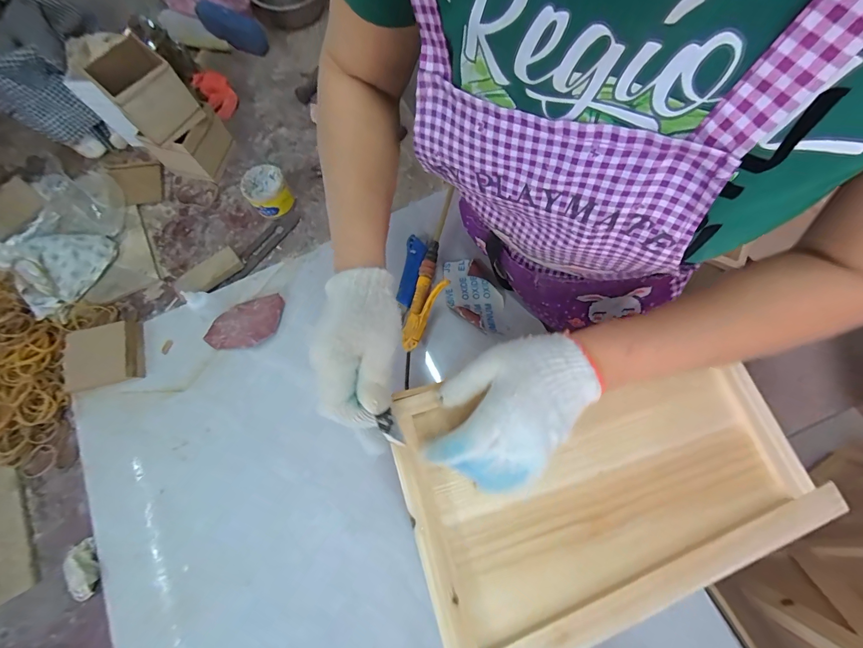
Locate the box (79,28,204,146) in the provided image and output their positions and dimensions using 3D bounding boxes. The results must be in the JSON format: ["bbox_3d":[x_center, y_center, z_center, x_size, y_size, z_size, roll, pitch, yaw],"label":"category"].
[{"bbox_3d":[-0.467,-0.383,0.602,0.107,0.106,0.109,-43,76,-10],"label":"box"}]

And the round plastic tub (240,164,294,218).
[{"bbox_3d":[-0.300,-0.242,0.679,0.074,0.059,0.075,-1,72,3],"label":"round plastic tub"}]

